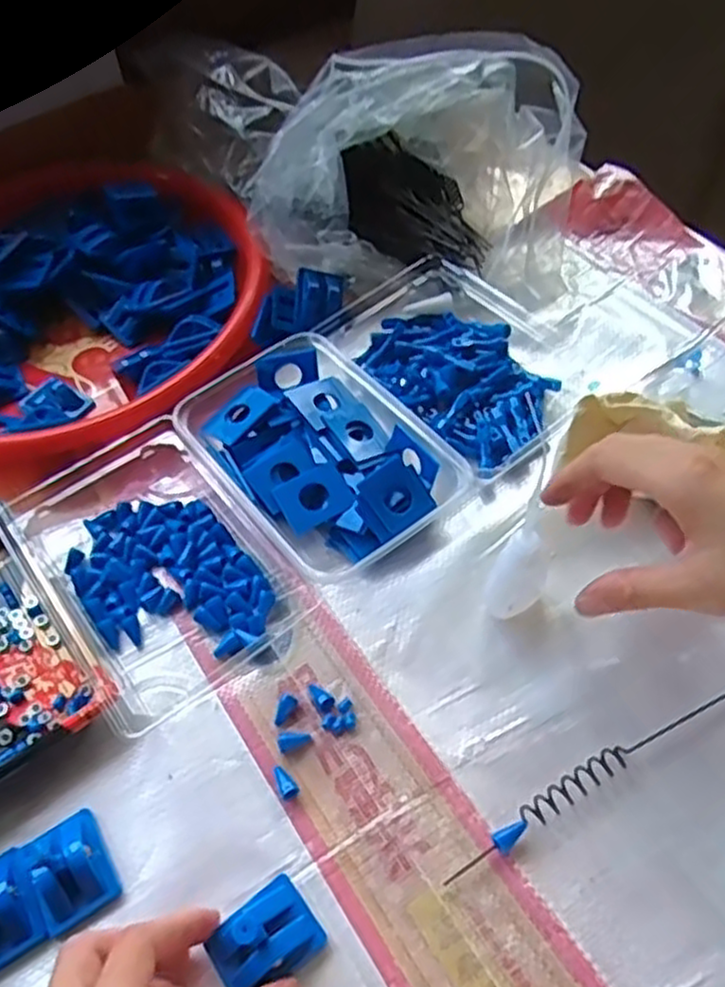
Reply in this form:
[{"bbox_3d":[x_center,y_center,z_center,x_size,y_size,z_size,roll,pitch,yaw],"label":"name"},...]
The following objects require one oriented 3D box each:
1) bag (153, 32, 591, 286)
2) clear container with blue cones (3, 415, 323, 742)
[{"bbox_3d":[0.014,-0.272,0.569,0.238,0.100,0.239,-30,58,-16],"label":"bag"},{"bbox_3d":[-0.121,0.035,0.432,0.118,0.033,0.168,-34,59,-18],"label":"clear container with blue cones"}]

